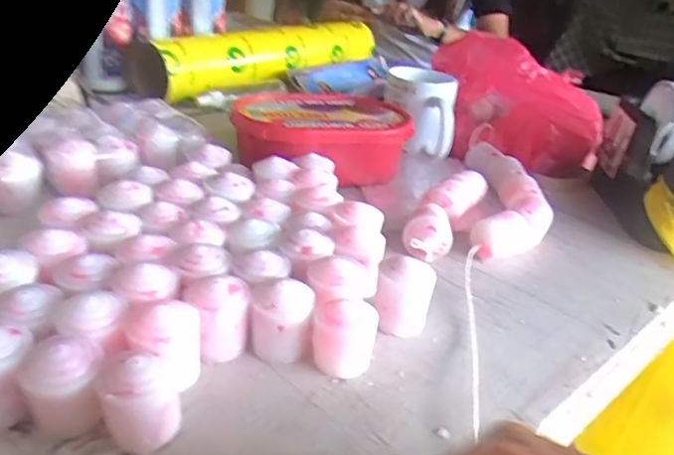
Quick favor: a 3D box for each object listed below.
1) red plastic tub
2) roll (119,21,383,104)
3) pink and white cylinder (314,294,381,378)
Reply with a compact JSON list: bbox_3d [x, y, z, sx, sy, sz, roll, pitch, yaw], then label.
[{"bbox_3d":[-0.019,-0.099,0.624,0.185,0.062,0.132,-6,29,-23],"label":"red plastic tub"},{"bbox_3d":[-0.084,-0.280,0.937,0.068,0.070,0.498,28,36,33],"label":"roll"},{"bbox_3d":[0.005,0.066,0.352,0.037,0.042,0.034,7,27,1],"label":"pink and white cylinder"}]

